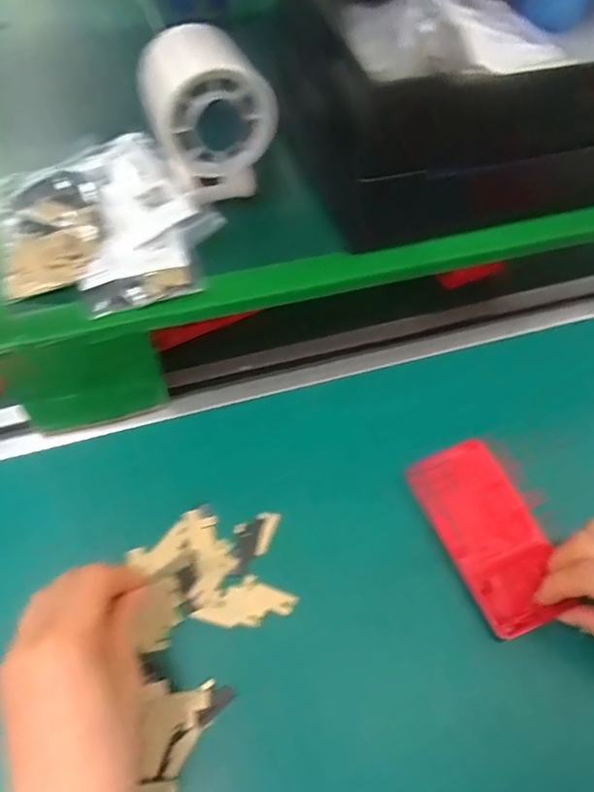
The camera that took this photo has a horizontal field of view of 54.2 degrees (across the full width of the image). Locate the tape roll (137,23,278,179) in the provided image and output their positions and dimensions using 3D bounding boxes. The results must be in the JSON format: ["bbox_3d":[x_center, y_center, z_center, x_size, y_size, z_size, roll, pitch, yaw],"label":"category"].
[{"bbox_3d":[-0.055,-0.173,0.335,0.065,0.054,0.069,-18,60,-14],"label":"tape roll"}]

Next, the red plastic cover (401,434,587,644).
[{"bbox_3d":[0.125,0.088,0.377,0.061,0.012,0.120,-20,61,-15],"label":"red plastic cover"}]

